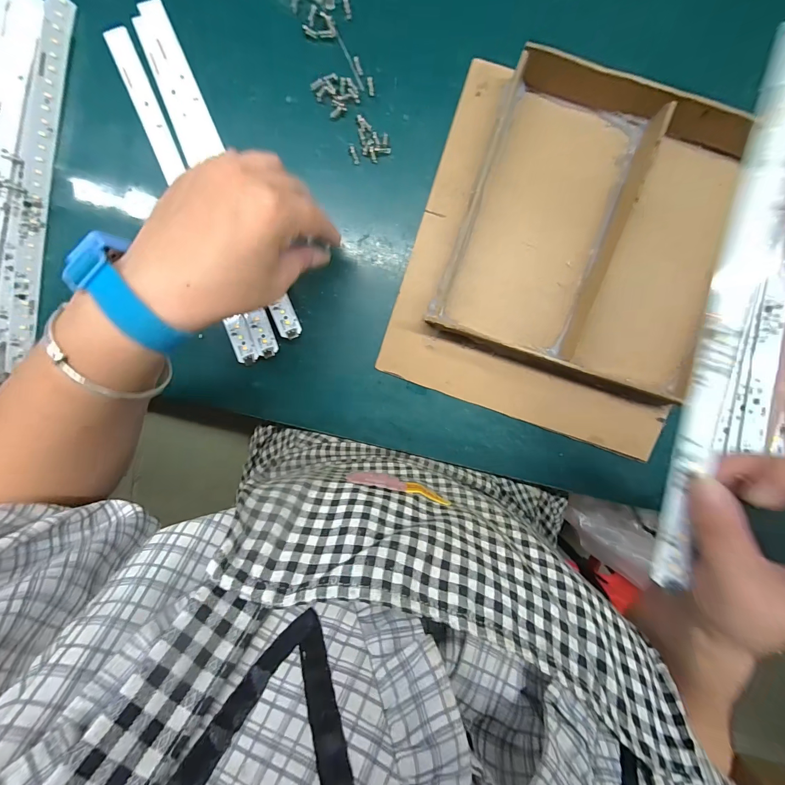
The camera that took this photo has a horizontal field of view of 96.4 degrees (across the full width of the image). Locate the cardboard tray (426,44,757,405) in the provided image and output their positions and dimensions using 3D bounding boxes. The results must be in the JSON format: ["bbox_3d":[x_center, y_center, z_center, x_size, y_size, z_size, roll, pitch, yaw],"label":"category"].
[{"bbox_3d":[0.162,-0.124,0.275,0.208,0.035,0.212,19,97,0],"label":"cardboard tray"}]

